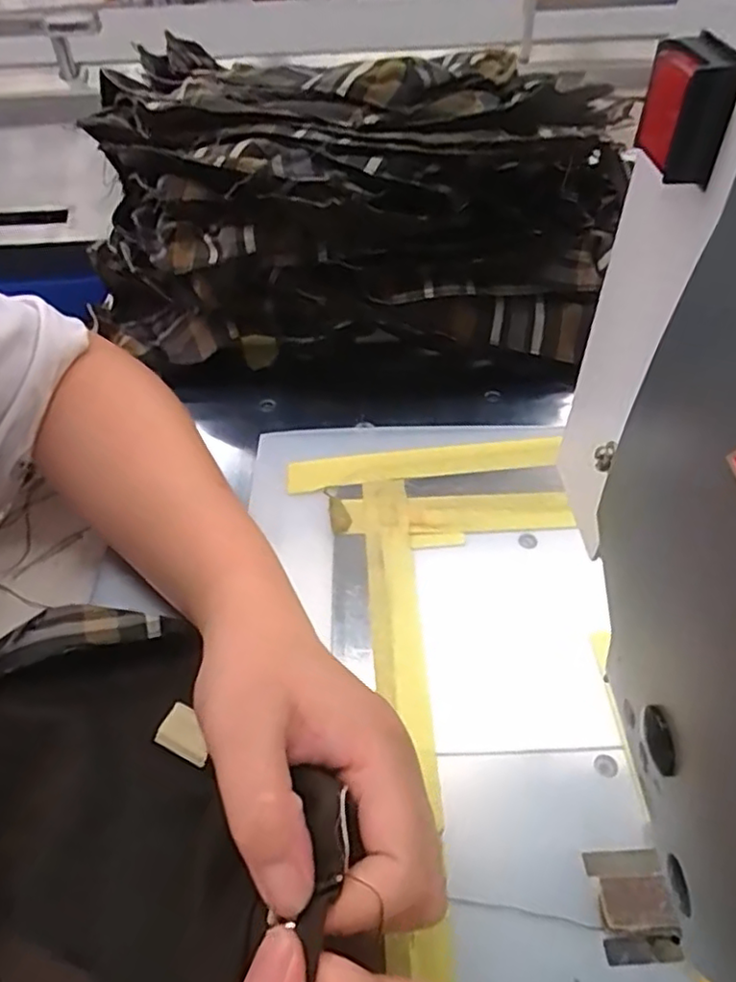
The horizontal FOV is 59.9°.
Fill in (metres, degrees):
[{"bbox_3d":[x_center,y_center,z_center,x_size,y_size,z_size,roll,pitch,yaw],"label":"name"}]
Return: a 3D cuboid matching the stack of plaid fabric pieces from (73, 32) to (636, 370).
[{"bbox_3d":[-0.019,-0.178,0.427,0.365,0.151,0.141,7,48,9],"label":"stack of plaid fabric pieces"}]

